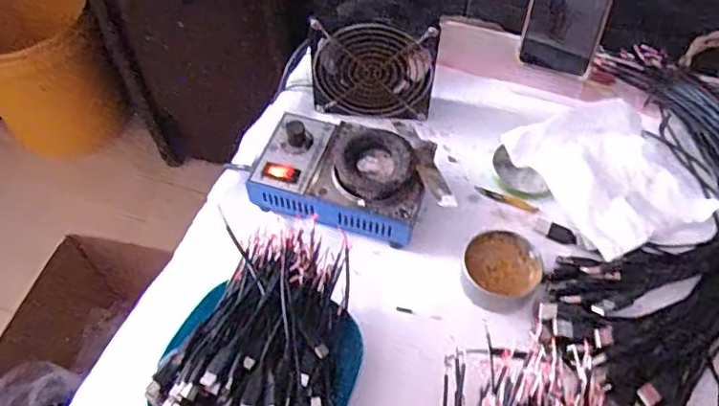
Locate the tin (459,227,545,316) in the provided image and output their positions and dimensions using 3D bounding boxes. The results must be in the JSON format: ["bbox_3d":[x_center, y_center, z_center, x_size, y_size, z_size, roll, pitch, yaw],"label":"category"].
[{"bbox_3d":[0.118,0.056,0.475,0.061,0.026,0.062,0,56,0],"label":"tin"}]

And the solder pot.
[{"bbox_3d":[-0.017,-0.020,0.515,0.146,0.059,0.104,16,58,10],"label":"solder pot"}]

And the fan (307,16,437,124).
[{"bbox_3d":[0.013,-0.126,0.548,0.118,0.099,0.029,1,56,1],"label":"fan"}]

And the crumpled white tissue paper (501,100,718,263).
[{"bbox_3d":[0.239,-0.027,0.527,0.140,0.025,0.159,-20,58,-13],"label":"crumpled white tissue paper"}]

